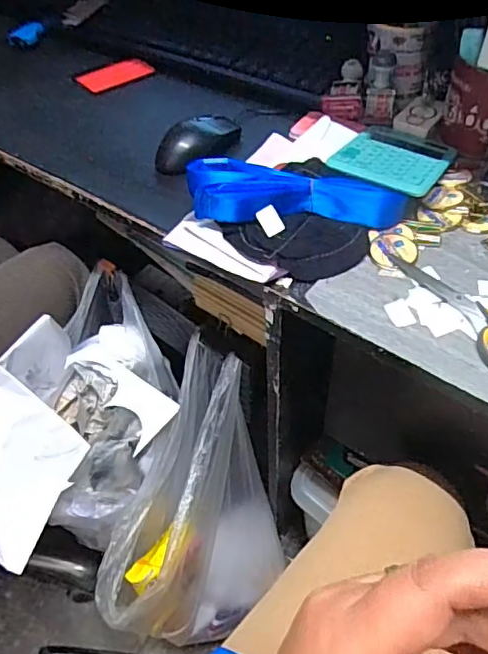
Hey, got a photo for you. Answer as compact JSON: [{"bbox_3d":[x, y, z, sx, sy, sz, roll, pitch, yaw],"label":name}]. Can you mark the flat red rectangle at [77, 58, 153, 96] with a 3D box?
[{"bbox_3d":[-0.179,-0.351,0.784,0.103,0.017,0.039,-32,53,-21],"label":"flat red rectangle"}]

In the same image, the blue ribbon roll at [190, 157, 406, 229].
[{"bbox_3d":[0.051,-0.135,0.551,0.201,0.044,0.076,-3,51,3],"label":"blue ribbon roll"}]

